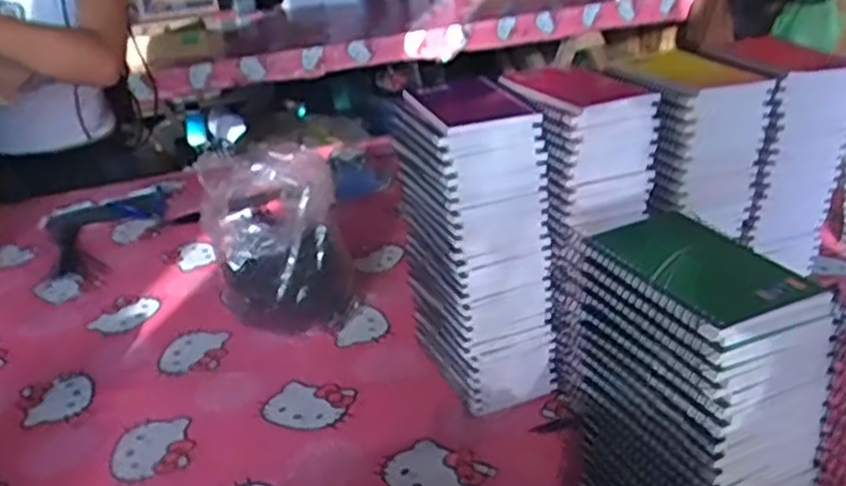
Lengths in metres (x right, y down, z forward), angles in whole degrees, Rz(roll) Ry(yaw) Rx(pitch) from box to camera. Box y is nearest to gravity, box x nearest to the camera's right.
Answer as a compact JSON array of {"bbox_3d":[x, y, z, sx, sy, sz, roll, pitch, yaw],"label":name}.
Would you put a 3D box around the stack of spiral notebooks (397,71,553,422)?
[{"bbox_3d":[0.046,0.007,0.708,0.102,0.274,0.135,-11,27,-13],"label":"stack of spiral notebooks"}]

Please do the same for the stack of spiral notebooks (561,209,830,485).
[{"bbox_3d":[0.178,0.119,0.528,0.090,0.238,0.151,-14,28,-19],"label":"stack of spiral notebooks"}]

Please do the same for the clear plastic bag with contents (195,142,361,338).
[{"bbox_3d":[-0.148,0.012,0.836,0.138,0.183,0.139,-9,27,-9],"label":"clear plastic bag with contents"}]

